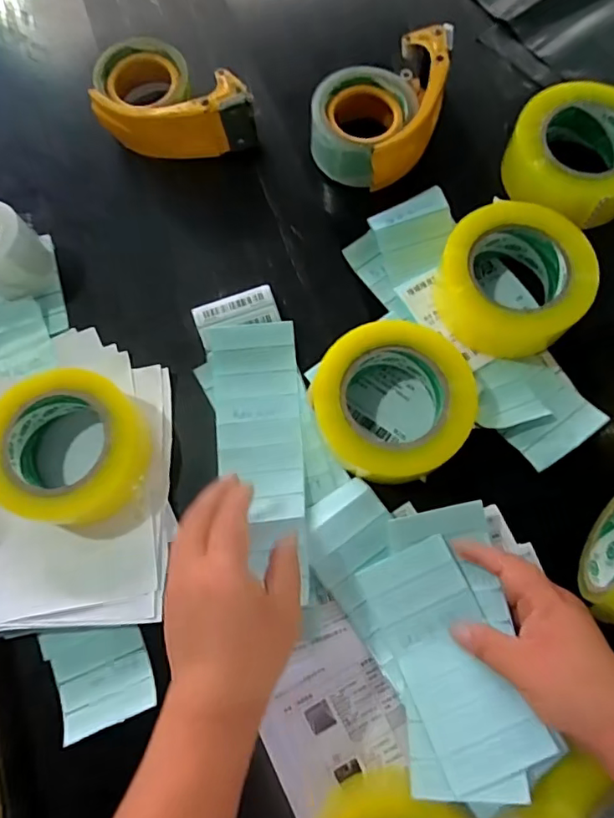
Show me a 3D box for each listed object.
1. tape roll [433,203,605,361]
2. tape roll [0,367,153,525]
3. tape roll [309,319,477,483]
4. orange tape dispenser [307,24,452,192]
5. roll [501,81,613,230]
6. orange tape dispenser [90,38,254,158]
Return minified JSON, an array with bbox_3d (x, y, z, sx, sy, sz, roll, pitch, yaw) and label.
[{"bbox_3d":[0.183,-0.111,0.477,0.130,0.065,0.111,27,77,11],"label":"tape roll"},{"bbox_3d":[-0.197,0.032,0.449,0.124,0.063,0.116,0,73,1],"label":"tape roll"},{"bbox_3d":[0.072,-0.003,0.449,0.125,0.057,0.126,0,73,1],"label":"tape roll"},{"bbox_3d":[0.076,-0.303,0.542,0.113,0.071,0.160,21,76,9],"label":"orange tape dispenser"},{"bbox_3d":[0.259,-0.243,0.508,0.126,0.058,0.126,0,73,1],"label":"roll"},{"bbox_3d":[-0.135,-0.319,0.559,0.160,0.068,0.105,-6,73,2],"label":"orange tape dispenser"}]

